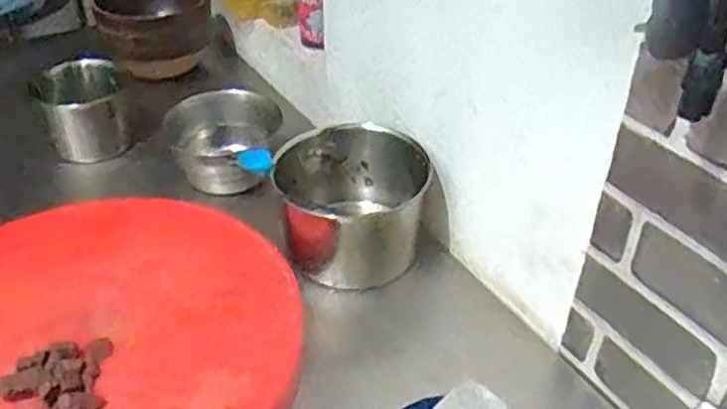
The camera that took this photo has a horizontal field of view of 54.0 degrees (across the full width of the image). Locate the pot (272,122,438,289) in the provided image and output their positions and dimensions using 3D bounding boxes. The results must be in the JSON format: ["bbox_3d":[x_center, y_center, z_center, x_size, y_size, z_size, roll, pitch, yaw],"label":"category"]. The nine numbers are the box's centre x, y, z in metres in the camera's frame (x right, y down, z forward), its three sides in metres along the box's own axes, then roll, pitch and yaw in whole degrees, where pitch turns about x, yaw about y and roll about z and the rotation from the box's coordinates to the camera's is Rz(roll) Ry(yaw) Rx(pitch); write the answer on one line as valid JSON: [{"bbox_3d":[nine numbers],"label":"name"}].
[{"bbox_3d":[-0.013,-0.003,0.825,0.155,0.122,0.154,1,37,-1],"label":"pot"}]

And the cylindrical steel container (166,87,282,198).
[{"bbox_3d":[-0.180,-0.076,0.934,0.138,0.083,0.141,1,37,-1],"label":"cylindrical steel container"}]

